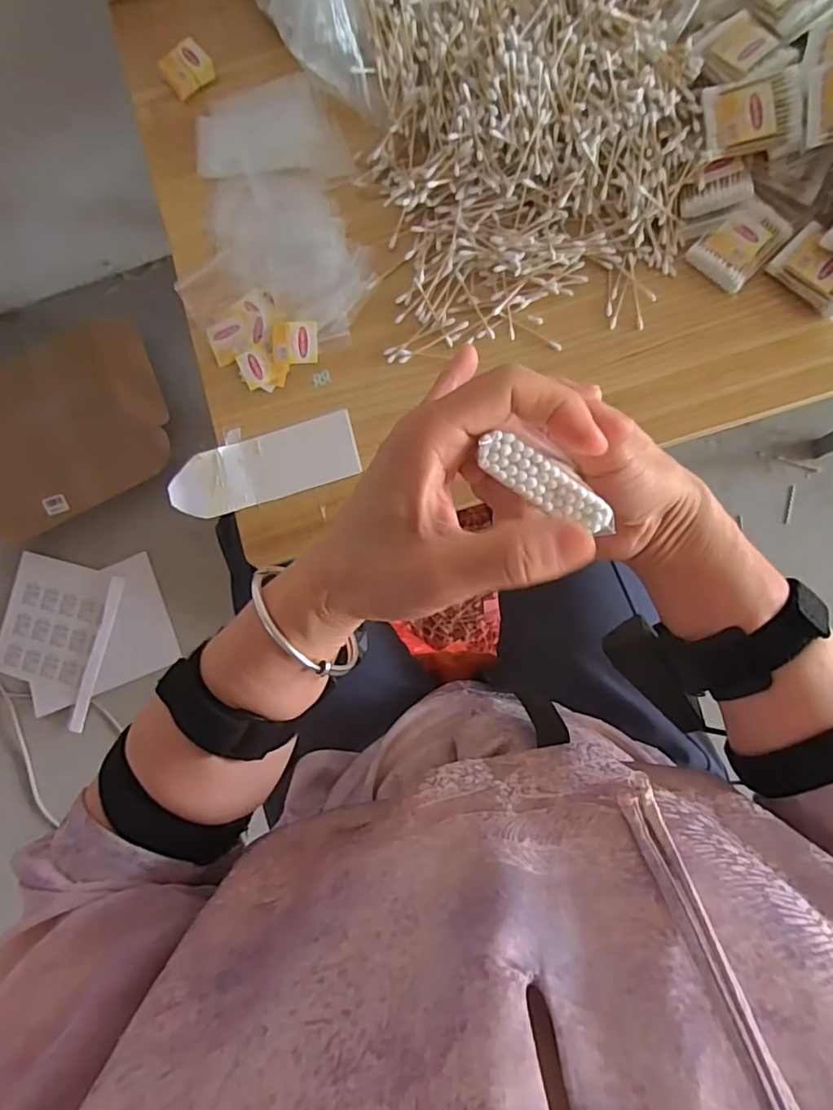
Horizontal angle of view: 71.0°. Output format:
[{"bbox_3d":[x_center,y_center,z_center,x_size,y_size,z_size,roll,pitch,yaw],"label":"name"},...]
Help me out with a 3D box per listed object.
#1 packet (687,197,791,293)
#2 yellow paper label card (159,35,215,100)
[{"bbox_3d":[0.291,-0.280,0.527,0.055,0.022,0.078,43,89,10],"label":"packet"},{"bbox_3d":[-0.239,-0.508,0.610,0.050,0.015,0.044,-40,80,1],"label":"yellow paper label card"}]

